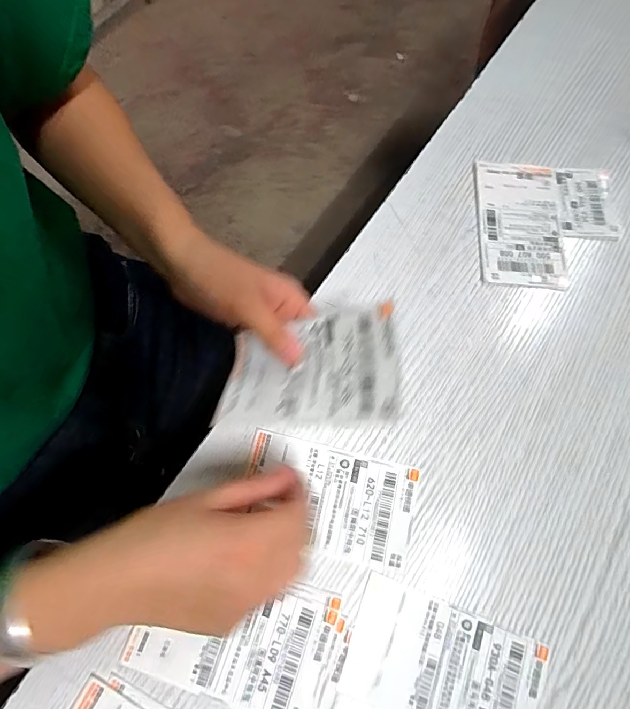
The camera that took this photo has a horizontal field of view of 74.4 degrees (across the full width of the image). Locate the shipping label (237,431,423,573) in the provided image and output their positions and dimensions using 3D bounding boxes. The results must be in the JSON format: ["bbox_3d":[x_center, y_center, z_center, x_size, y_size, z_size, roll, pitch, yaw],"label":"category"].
[{"bbox_3d":[0.009,0.106,0.311,0.128,0.004,0.073,15,72,4],"label":"shipping label"}]

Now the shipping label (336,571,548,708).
[{"bbox_3d":[0.087,0.210,0.278,0.128,0.004,0.074,20,73,5],"label":"shipping label"}]

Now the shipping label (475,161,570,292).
[{"bbox_3d":[0.193,-0.123,0.390,0.076,0.005,0.131,4,72,0],"label":"shipping label"}]

